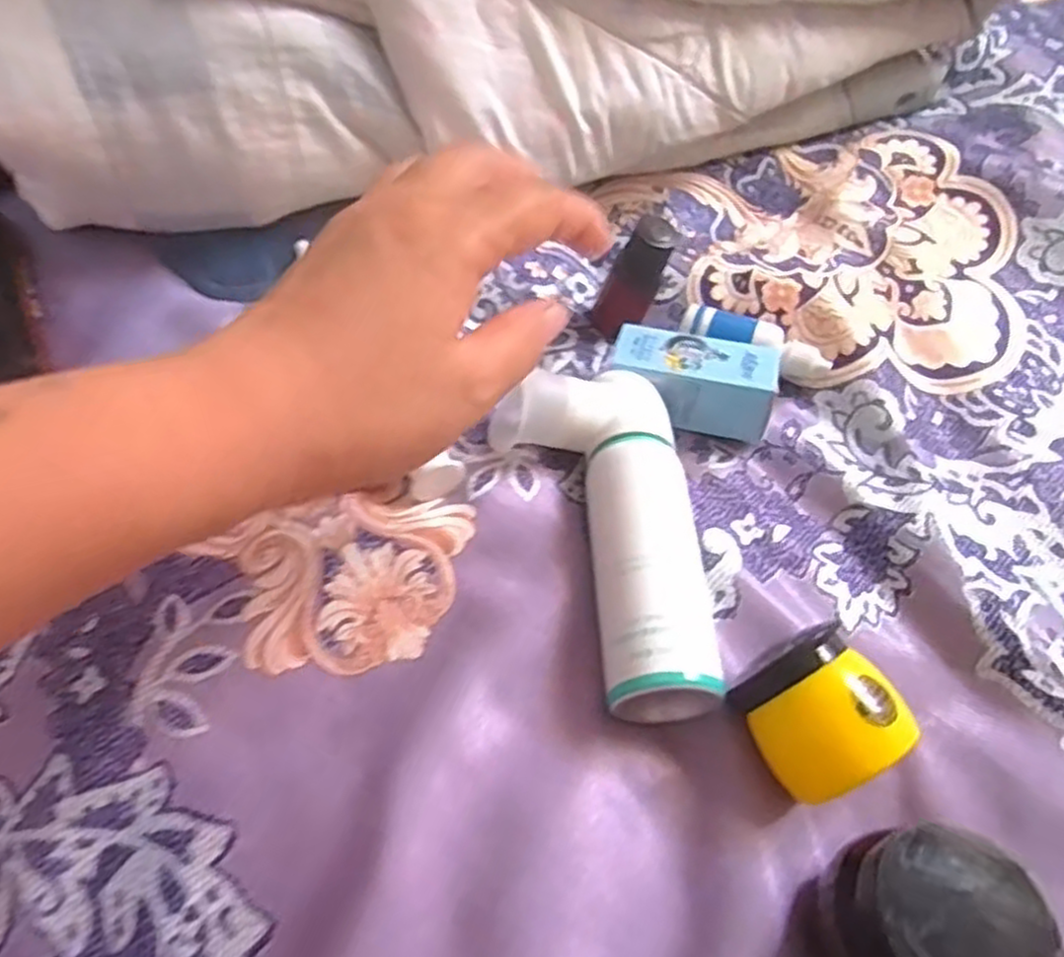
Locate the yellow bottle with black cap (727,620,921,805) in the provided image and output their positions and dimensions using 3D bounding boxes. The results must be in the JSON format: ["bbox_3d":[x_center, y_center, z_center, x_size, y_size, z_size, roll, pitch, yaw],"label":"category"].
[{"bbox_3d":[0.093,0.078,0.250,0.042,0.039,0.044,-28,64,-14],"label":"yellow bottle with black cap"}]

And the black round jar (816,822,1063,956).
[{"bbox_3d":[0.110,0.125,0.213,0.051,0.040,0.048,-15,62,-7],"label":"black round jar"}]

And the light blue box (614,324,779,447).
[{"bbox_3d":[0.071,-0.043,0.337,0.069,0.029,0.033,11,49,12],"label":"light blue box"}]

